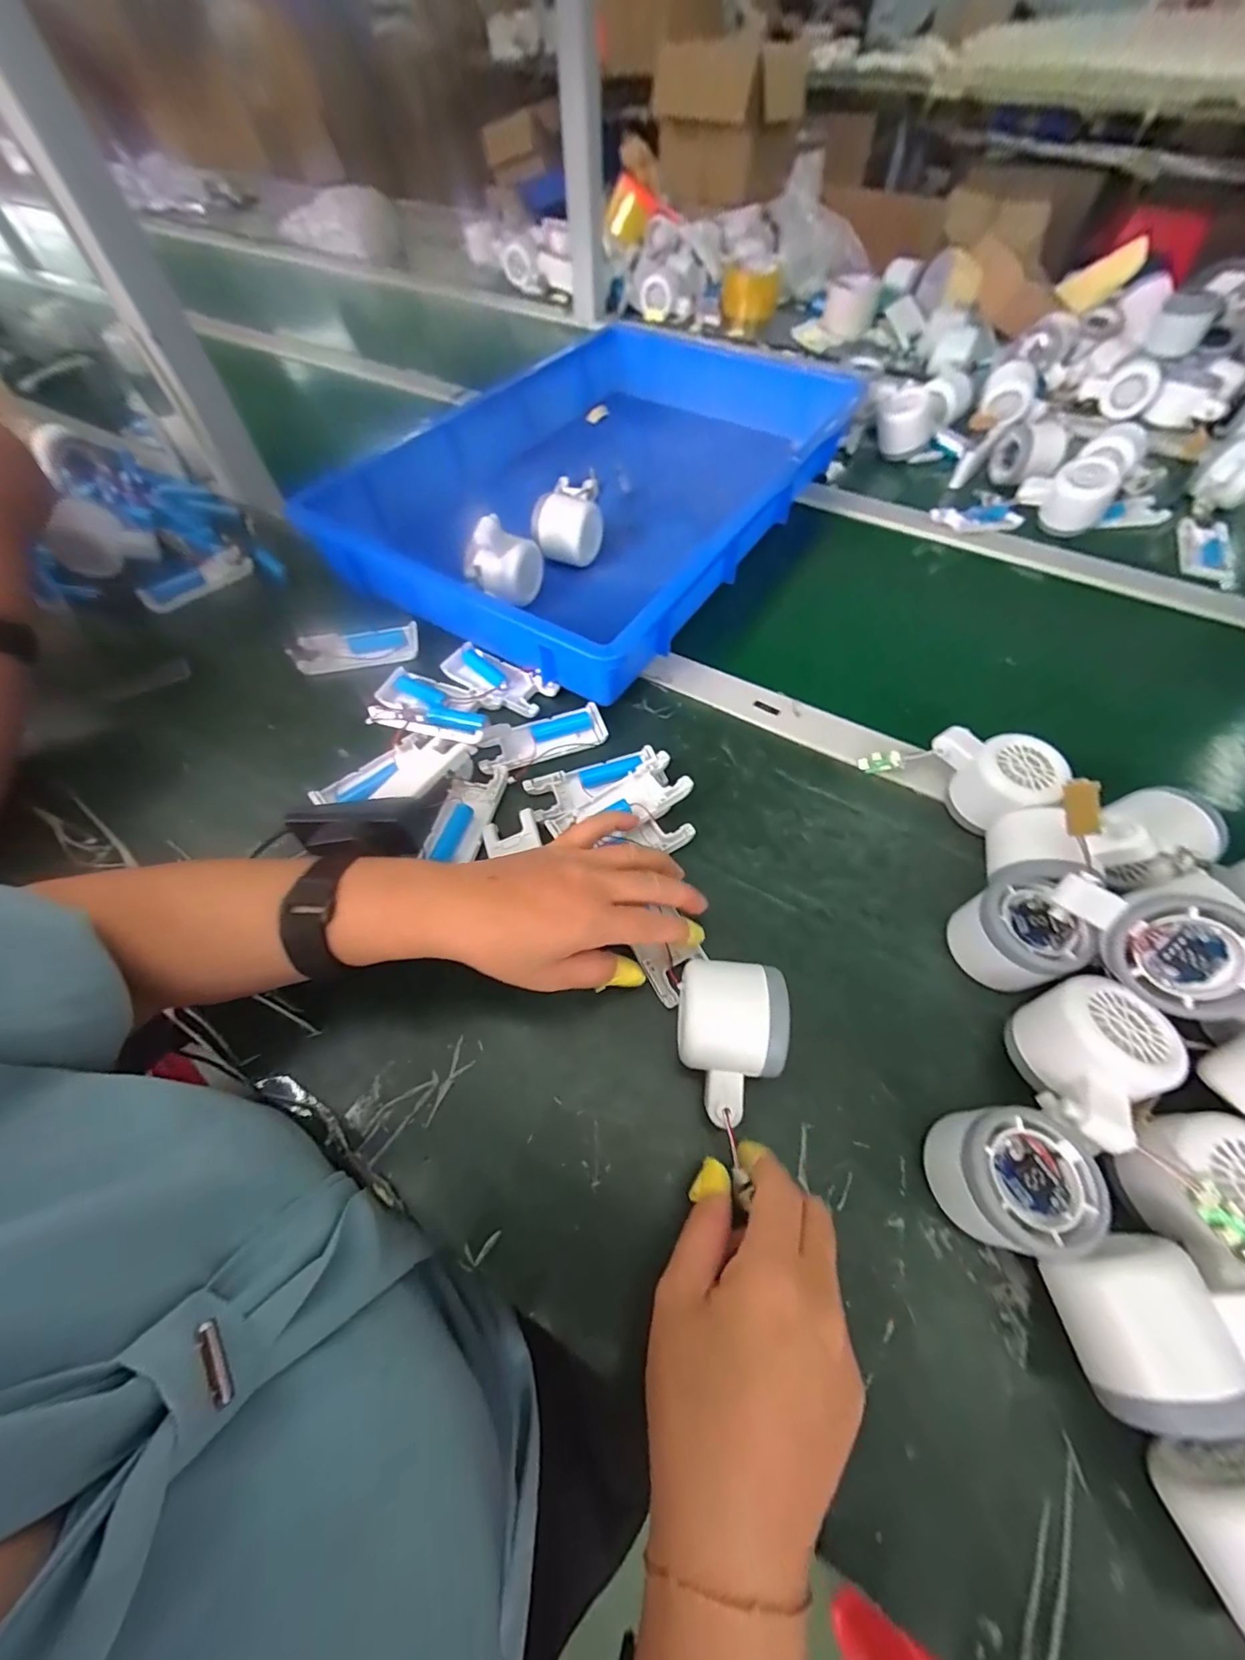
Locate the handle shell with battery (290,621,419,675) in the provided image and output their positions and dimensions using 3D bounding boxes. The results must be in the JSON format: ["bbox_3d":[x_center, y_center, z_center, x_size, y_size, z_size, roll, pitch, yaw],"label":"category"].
[{"bbox_3d":[-0.245,-0.168,0.489,0.108,0.015,0.034,-13,61,-7],"label":"handle shell with battery"}]

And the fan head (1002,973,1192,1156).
[{"bbox_3d":[0.248,0.121,0.282,0.079,0.043,0.062,-41,56,-10],"label":"fan head"}]

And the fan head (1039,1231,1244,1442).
[{"bbox_3d":[0.232,0.212,0.231,0.072,0.064,0.058,-12,60,-6],"label":"fan head"}]

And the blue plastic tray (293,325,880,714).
[{"bbox_3d":[-0.008,-0.383,0.573,0.366,0.079,0.552,29,64,16],"label":"blue plastic tray"}]

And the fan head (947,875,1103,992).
[{"bbox_3d":[0.240,0.067,0.330,0.053,0.053,0.061,-19,61,-10],"label":"fan head"}]

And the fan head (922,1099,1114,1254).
[{"bbox_3d":[0.189,0.173,0.264,0.061,0.049,0.057,0,60,1],"label":"fan head"}]

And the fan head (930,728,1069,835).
[{"bbox_3d":[0.270,-0.042,0.388,0.052,0.054,0.083,-17,60,-9],"label":"fan head"}]

